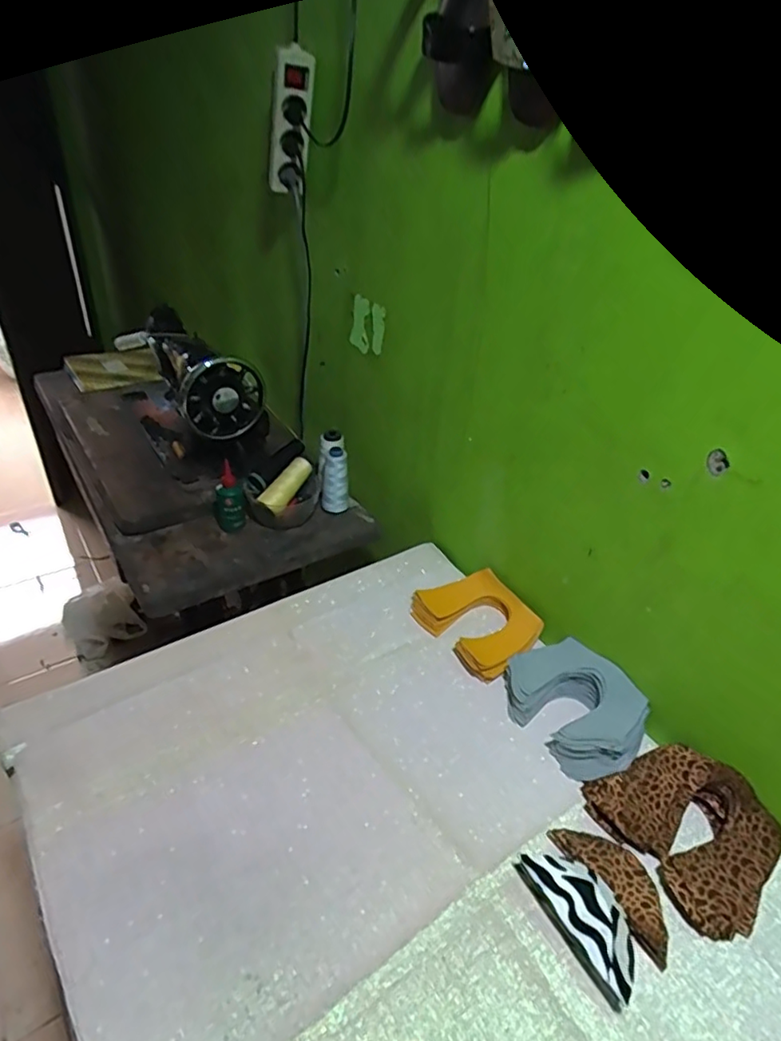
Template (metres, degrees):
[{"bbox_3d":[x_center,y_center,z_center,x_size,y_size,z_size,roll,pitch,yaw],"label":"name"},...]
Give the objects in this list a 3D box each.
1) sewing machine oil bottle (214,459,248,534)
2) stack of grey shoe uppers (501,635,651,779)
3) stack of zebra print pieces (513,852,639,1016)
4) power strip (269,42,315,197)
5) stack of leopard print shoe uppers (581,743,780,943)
[{"bbox_3d":[-0.255,-0.041,0.939,0.048,0.123,0.038,-7,38,-15],"label":"sewing machine oil bottle"},{"bbox_3d":[0.217,0.216,0.701,0.122,0.052,0.164,-19,42,-28],"label":"stack of grey shoe uppers"},{"bbox_3d":[0.171,0.346,0.524,0.051,0.034,0.121,-18,42,-27],"label":"stack of zebra print pieces"},{"bbox_3d":[-0.137,-0.551,0.831,0.052,0.186,0.039,-14,61,-24],"label":"power strip"},{"bbox_3d":[0.299,0.301,0.591,0.132,0.049,0.159,-18,42,-27],"label":"stack of leopard print shoe uppers"}]

